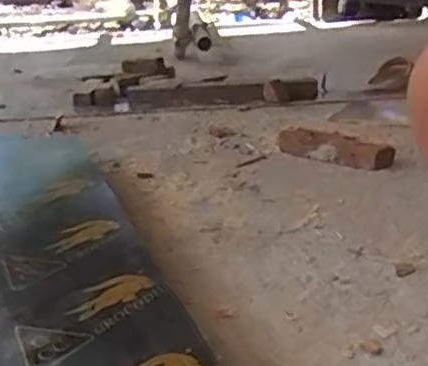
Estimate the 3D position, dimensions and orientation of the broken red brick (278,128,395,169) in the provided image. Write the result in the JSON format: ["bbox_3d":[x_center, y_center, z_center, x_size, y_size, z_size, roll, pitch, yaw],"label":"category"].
[{"bbox_3d":[0.244,-0.068,1.361,0.231,0.051,0.052,9,24,21],"label":"broken red brick"}]

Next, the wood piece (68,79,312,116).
[{"bbox_3d":[-0.046,-0.237,1.788,0.649,0.057,0.171,-3,23,-7],"label":"wood piece"}]

